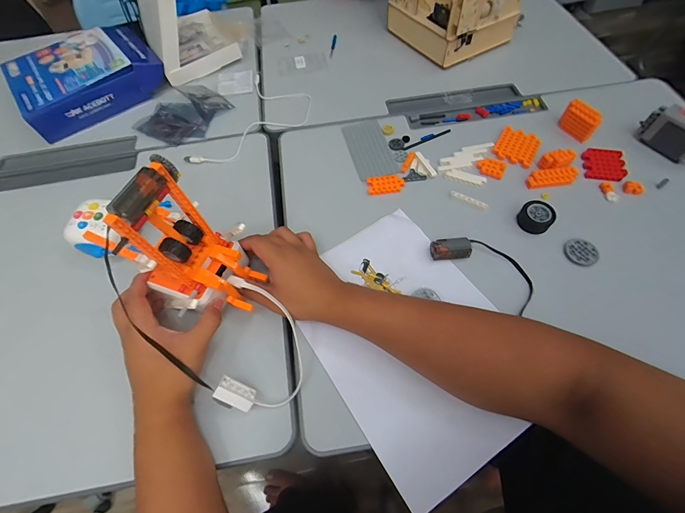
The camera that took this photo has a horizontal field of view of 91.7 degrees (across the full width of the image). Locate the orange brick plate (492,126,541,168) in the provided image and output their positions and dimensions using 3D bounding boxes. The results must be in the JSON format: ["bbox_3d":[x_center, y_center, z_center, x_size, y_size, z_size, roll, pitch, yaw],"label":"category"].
[{"bbox_3d":[0.278,-0.177,0.530,0.060,0.011,0.073,25,64,16],"label":"orange brick plate"}]

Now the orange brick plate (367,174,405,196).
[{"bbox_3d":[0.066,-0.110,0.504,0.055,0.008,0.033,-4,60,0],"label":"orange brick plate"}]

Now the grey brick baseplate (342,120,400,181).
[{"bbox_3d":[0.045,-0.177,0.549,0.065,0.007,0.123,-17,65,-2],"label":"grey brick baseplate"}]

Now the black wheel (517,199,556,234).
[{"bbox_3d":[0.266,-0.056,0.458,0.041,0.026,0.038,-1,60,2],"label":"black wheel"}]

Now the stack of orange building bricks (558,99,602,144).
[{"bbox_3d":[0.378,-0.219,0.531,0.020,0.047,0.055,-20,61,-9],"label":"stack of orange building bricks"}]

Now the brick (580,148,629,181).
[{"bbox_3d":[0.397,-0.140,0.505,0.059,0.007,0.063,7,61,7],"label":"brick"}]

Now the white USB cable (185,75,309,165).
[{"bbox_3d":[-0.146,-0.237,0.592,0.151,0.009,0.249,17,62,12],"label":"white USB cable"}]

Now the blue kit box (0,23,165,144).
[{"bbox_3d":[-0.494,-0.356,0.647,0.252,0.058,0.227,-35,64,-16],"label":"blue kit box"}]

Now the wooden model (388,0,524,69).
[{"bbox_3d":[0.219,-0.516,0.651,0.181,0.152,0.193,-31,63,-14],"label":"wooden model"}]

